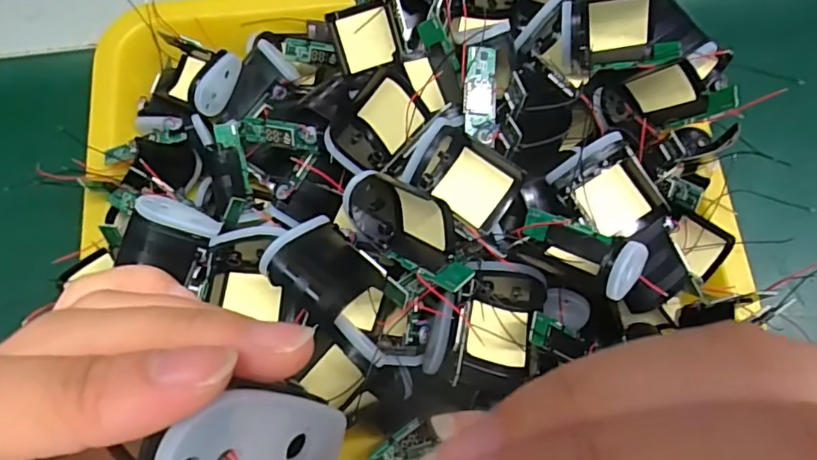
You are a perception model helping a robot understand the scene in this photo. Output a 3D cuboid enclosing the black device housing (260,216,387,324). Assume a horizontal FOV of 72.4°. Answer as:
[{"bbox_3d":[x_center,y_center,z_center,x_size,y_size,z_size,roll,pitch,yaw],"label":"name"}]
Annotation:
[{"bbox_3d":[-0.034,0.018,0.224,0.041,0.019,0.035,37,50,21],"label":"black device housing"}]

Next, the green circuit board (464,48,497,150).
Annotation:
[{"bbox_3d":[0.031,-0.058,0.242,0.014,0.005,0.043,0,87,-1],"label":"green circuit board"}]

